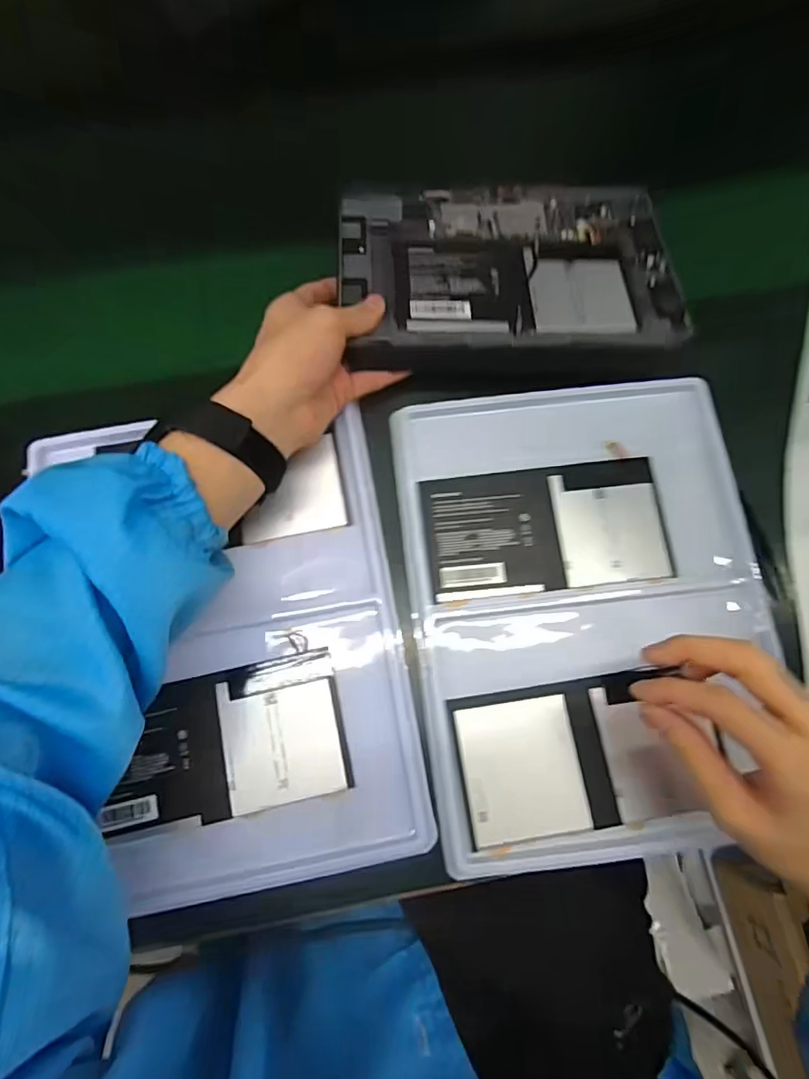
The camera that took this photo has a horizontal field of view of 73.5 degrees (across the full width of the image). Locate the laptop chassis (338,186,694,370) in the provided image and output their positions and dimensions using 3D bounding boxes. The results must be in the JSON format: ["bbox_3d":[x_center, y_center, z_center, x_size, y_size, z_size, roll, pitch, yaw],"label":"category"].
[{"bbox_3d":[0.079,-0.212,0.414,0.247,0.023,0.167,-2,74,-2],"label":"laptop chassis"}]

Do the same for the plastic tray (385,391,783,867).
[{"bbox_3d":[0.129,0.042,0.375,0.241,0.014,0.318,-6,75,-3],"label":"plastic tray"}]

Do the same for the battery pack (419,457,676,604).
[{"bbox_3d":[0.103,-0.008,0.395,0.172,0.006,0.091,-7,75,-3],"label":"battery pack"}]

